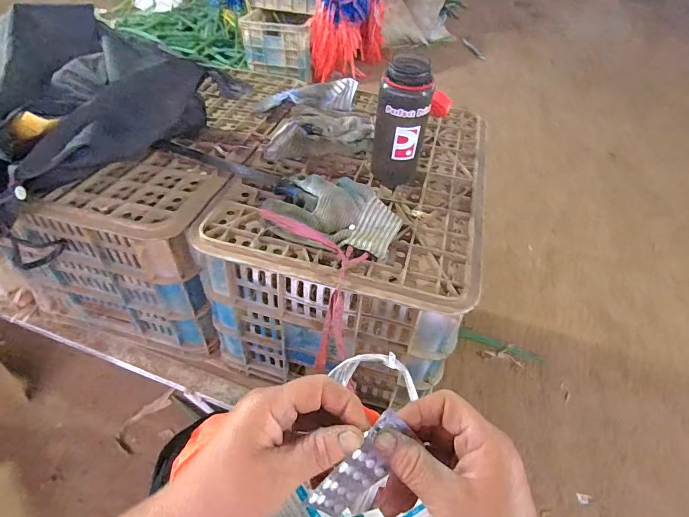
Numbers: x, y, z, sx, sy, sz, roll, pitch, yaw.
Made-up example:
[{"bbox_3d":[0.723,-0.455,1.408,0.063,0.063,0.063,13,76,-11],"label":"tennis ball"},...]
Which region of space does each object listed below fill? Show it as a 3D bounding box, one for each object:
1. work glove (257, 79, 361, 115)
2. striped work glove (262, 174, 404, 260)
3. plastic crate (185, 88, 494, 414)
[{"bbox_3d":[-0.067,-0.276,0.680,0.178,0.046,0.059,-5,47,-6],"label":"work glove"},{"bbox_3d":[-0.015,-0.057,0.477,0.168,0.037,0.105,6,47,4],"label":"striped work glove"},{"bbox_3d":[0.025,-0.064,0.645,0.339,0.228,0.493,12,48,10],"label":"plastic crate"}]

